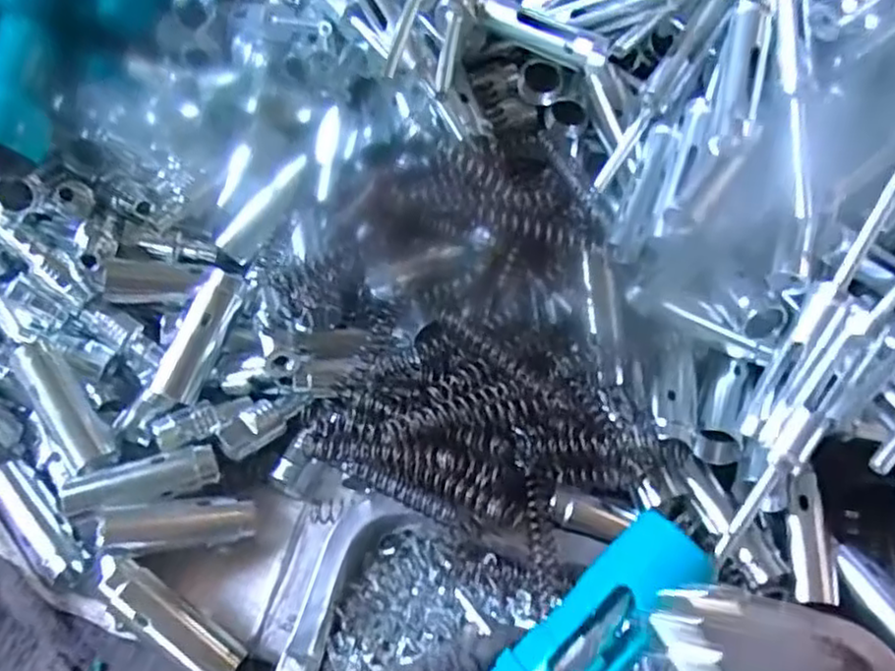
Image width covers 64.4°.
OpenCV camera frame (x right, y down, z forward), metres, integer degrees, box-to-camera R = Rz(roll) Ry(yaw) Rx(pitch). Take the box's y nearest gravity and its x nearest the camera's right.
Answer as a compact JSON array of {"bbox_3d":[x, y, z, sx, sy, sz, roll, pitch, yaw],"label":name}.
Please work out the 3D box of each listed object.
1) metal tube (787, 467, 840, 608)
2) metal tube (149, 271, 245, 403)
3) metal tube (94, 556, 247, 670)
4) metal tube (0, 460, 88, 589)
[{"bbox_3d":[0.170,0.093,0.332,0.019,0.011,0.061,7,56,4],"label":"metal tube"},{"bbox_3d":[-0.128,0.000,0.368,0.020,0.015,0.069,20,81,13],"label":"metal tube"},{"bbox_3d":[-0.123,0.125,0.313,0.074,0.015,0.018,39,62,2],"label":"metal tube"},{"bbox_3d":[-0.201,0.091,0.346,0.019,0.017,0.071,-38,64,-23],"label":"metal tube"}]

